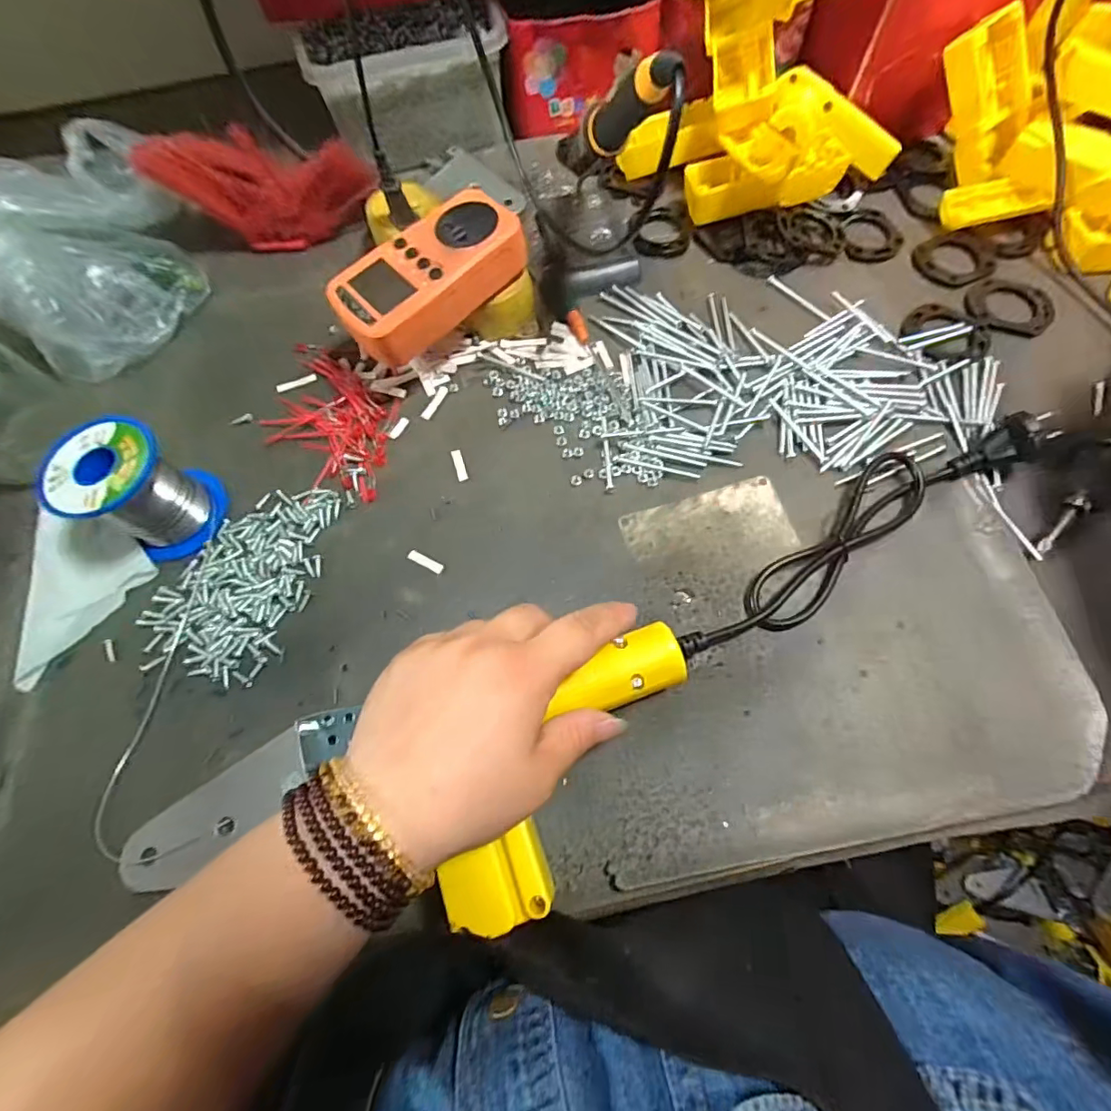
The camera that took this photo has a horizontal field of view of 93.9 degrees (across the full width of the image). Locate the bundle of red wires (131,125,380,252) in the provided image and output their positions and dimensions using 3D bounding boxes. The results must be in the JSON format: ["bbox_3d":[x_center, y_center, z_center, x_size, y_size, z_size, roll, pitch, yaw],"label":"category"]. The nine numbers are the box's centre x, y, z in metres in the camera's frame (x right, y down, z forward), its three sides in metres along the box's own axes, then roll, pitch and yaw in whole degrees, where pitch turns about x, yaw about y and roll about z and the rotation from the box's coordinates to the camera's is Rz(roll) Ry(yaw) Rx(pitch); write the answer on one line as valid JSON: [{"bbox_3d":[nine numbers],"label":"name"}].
[{"bbox_3d":[-0.228,-0.296,0.417,0.161,0.070,0.047,-11,68,-2],"label":"bundle of red wires"}]

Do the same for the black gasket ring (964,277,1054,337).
[{"bbox_3d":[0.336,-0.186,0.383,0.060,0.004,0.056,-1,68,2],"label":"black gasket ring"}]

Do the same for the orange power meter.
[{"bbox_3d":[-0.085,-0.186,0.341,0.125,0.032,0.066,-42,72,-14],"label":"orange power meter"}]

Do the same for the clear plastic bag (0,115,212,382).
[{"bbox_3d":[-0.368,-0.245,0.389,0.140,0.088,0.209,-25,69,-8],"label":"clear plastic bag"}]

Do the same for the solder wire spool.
[{"bbox_3d":[-0.249,-0.039,0.311,0.068,0.057,0.061,23,71,11],"label":"solder wire spool"}]

